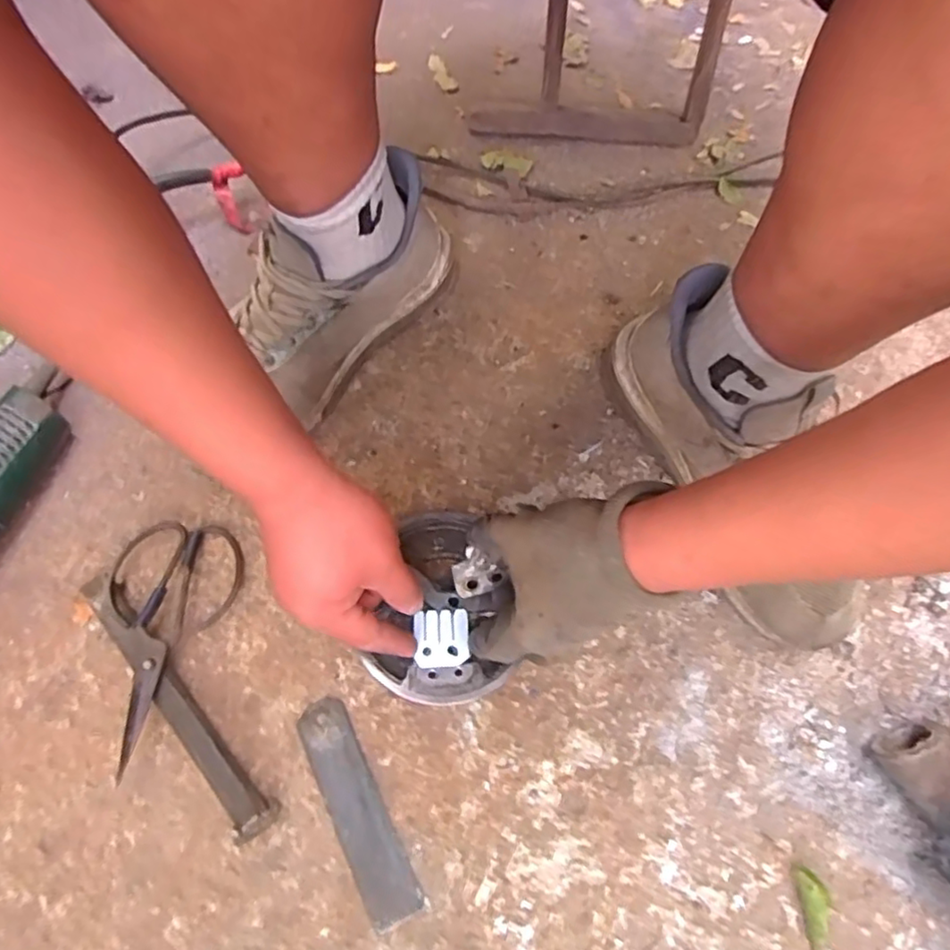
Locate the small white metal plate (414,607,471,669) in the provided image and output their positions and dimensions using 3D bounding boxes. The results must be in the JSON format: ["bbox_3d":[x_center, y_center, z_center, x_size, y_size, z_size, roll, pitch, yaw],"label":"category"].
[{"bbox_3d":[-0.026,0.122,0.483,0.040,0.004,0.042,-2,67,-2],"label":"small white metal plate"}]

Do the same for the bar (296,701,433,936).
[{"bbox_3d":[-0.083,0.232,0.449,0.036,0.005,0.151,-25,70,-12],"label":"bar"}]

